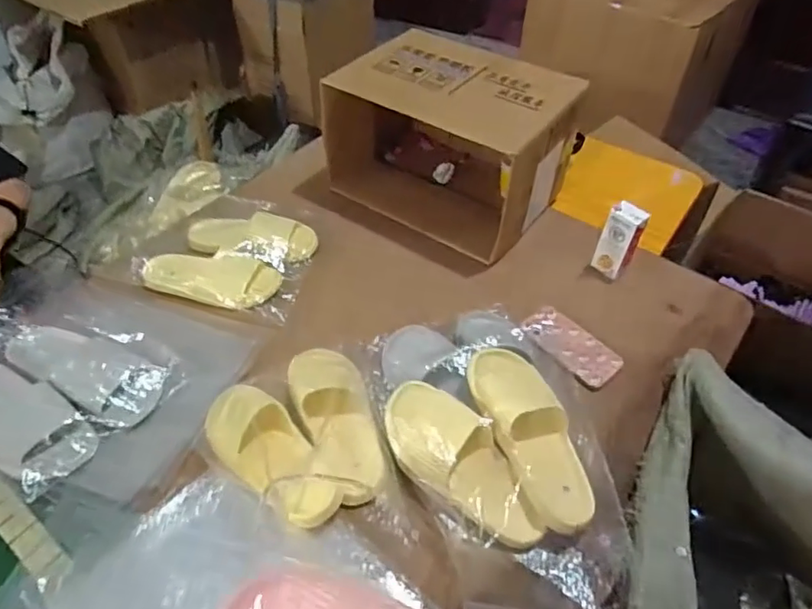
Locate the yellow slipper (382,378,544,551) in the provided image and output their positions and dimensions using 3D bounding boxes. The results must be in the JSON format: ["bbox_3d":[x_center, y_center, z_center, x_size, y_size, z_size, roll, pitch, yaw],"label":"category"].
[{"bbox_3d":[0.074,0.199,0.699,0.106,0.087,0.254,-37,75,-29],"label":"yellow slipper"}]

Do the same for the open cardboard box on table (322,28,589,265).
[{"bbox_3d":[0.085,-0.303,1.098,0.420,0.303,0.280,29,54,24],"label":"open cardboard box on table"}]

